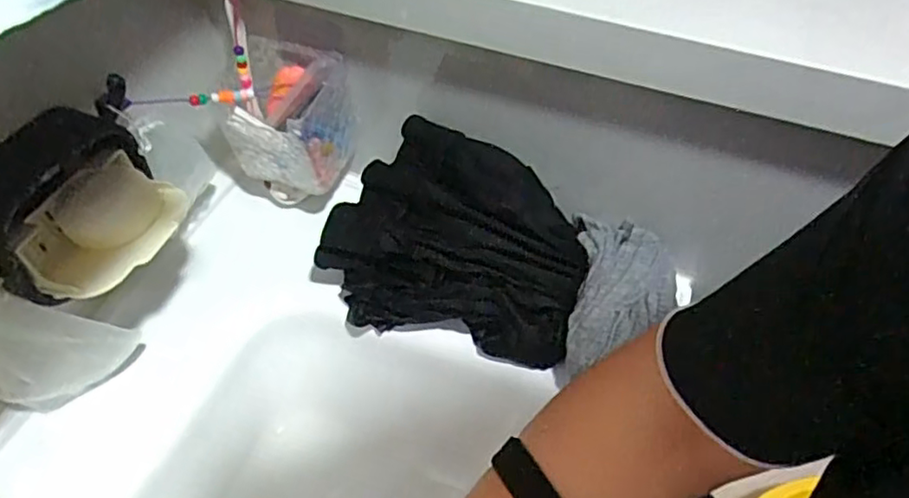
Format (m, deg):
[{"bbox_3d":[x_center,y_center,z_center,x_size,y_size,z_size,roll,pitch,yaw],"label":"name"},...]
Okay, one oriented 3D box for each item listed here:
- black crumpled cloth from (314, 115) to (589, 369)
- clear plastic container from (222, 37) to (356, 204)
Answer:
[{"bbox_3d":[0.001,-0.007,0.526,0.210,0.034,0.175,14,92,2],"label":"black crumpled cloth"},{"bbox_3d":[-0.152,-0.114,0.583,0.100,0.124,0.083,15,52,11],"label":"clear plastic container"}]

